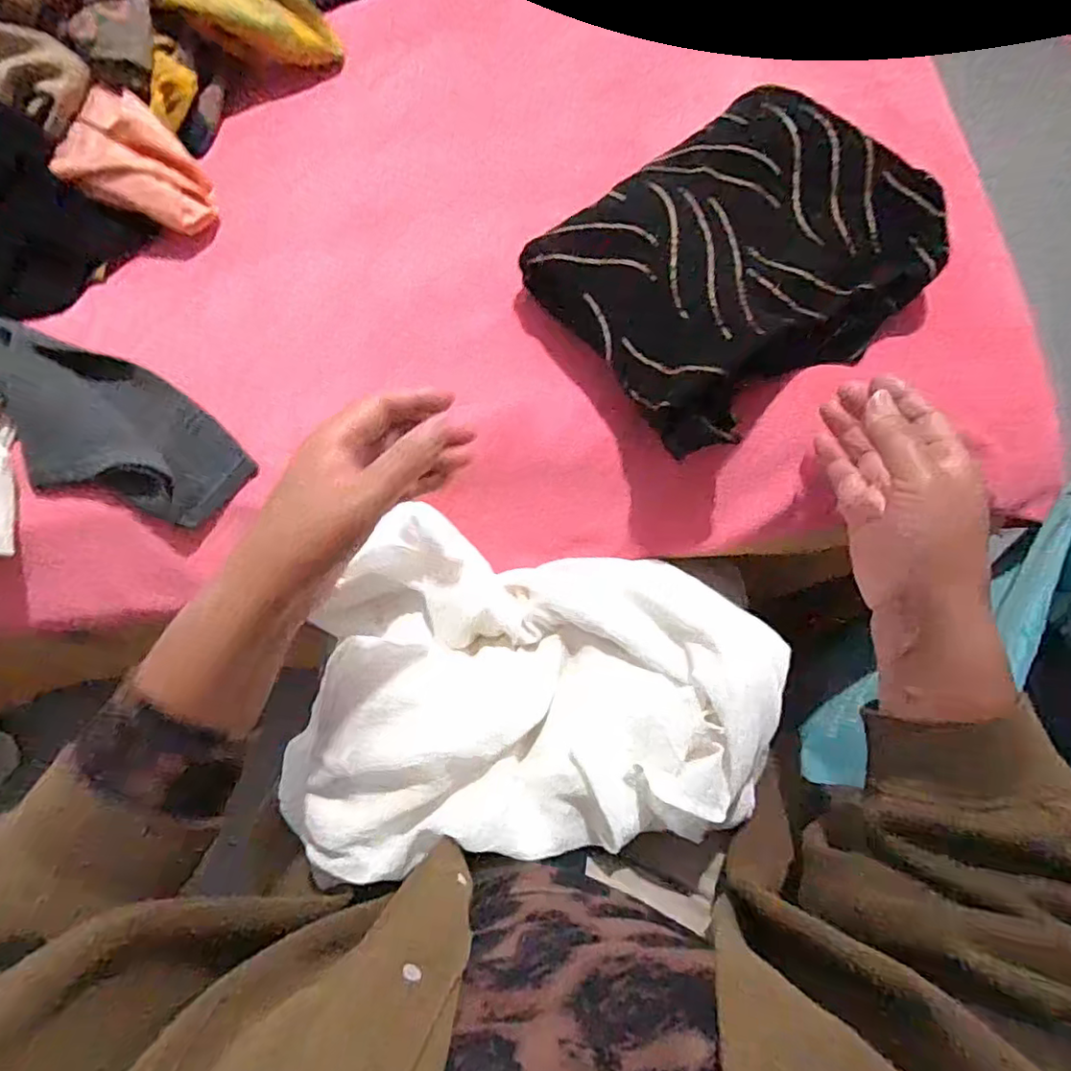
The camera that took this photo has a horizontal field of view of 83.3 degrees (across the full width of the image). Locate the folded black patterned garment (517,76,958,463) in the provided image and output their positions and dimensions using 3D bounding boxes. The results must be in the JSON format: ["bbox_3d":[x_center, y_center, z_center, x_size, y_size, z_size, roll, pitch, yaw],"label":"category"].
[{"bbox_3d":[0.151,-0.212,0.451,0.263,0.049,0.210,-35,77,-8],"label":"folded black patterned garment"}]

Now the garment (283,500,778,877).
[{"bbox_3d":[0.006,0.119,0.417,0.307,0.071,0.230,11,75,4],"label":"garment"}]

